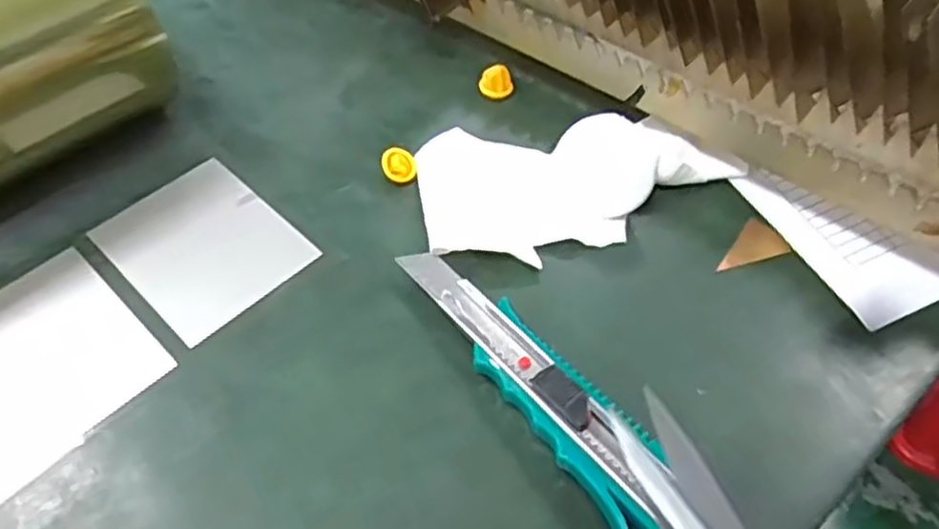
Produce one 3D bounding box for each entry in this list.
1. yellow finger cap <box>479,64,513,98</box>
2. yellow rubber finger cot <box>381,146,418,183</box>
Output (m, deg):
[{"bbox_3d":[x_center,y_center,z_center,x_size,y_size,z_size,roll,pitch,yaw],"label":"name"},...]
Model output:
[{"bbox_3d":[0.017,-0.114,0.458,0.018,0.012,0.015,-27,58,-20],"label":"yellow finger cap"},{"bbox_3d":[-0.039,-0.056,0.415,0.019,0.007,0.023,-7,54,-6],"label":"yellow rubber finger cot"}]

